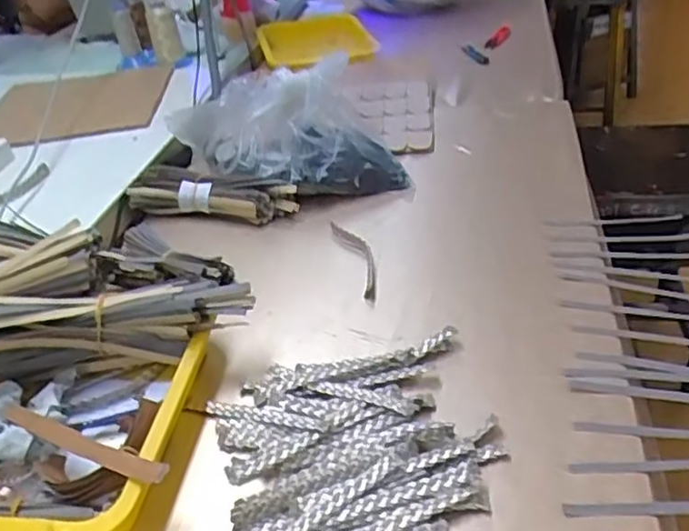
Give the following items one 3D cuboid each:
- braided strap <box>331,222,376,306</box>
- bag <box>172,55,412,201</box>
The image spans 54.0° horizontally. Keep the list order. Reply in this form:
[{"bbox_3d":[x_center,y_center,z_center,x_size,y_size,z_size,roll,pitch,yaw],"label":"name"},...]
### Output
[{"bbox_3d":[0.016,-0.009,0.707,0.029,0.005,0.146,-13,36,-10],"label":"braided strap"},{"bbox_3d":[-0.073,-0.164,0.842,0.265,0.112,0.165,-13,37,-11],"label":"bag"}]

